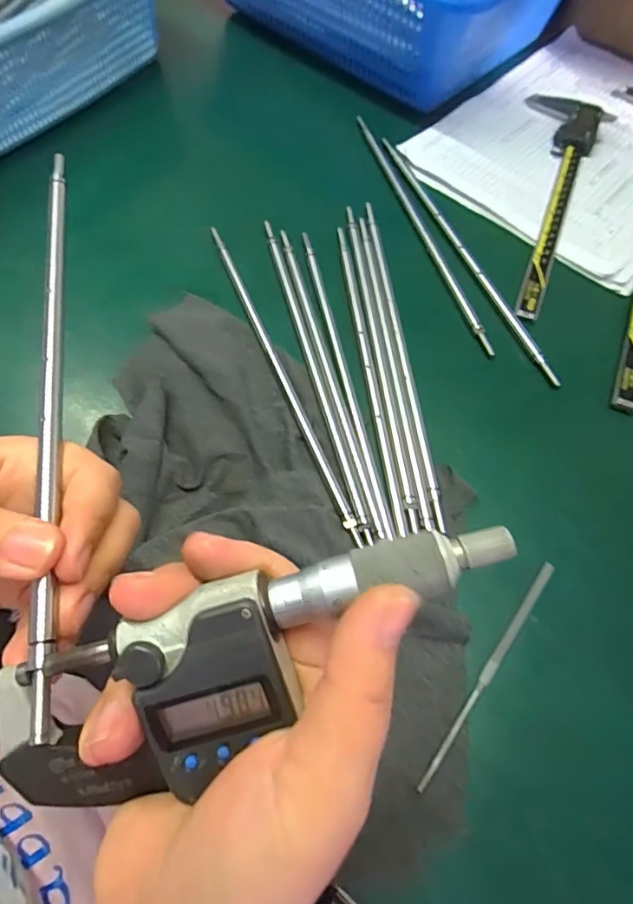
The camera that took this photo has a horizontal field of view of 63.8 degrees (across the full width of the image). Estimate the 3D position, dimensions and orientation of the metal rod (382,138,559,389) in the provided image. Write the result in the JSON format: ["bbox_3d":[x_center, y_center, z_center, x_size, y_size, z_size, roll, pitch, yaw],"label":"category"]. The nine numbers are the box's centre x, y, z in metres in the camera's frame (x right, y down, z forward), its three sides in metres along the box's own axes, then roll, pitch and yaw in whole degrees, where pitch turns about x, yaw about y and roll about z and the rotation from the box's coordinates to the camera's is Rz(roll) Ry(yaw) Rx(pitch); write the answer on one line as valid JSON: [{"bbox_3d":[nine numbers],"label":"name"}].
[{"bbox_3d":[0.116,-0.161,0.402,0.012,0.010,0.270,-19,67,-11],"label":"metal rod"}]

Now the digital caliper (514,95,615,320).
[{"bbox_3d":[0.185,-0.220,0.429,0.074,0.011,0.263,25,66,9],"label":"digital caliper"}]

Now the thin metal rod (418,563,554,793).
[{"bbox_3d":[0.089,0.115,0.265,0.006,0.004,0.128,42,69,-3],"label":"thin metal rod"}]

